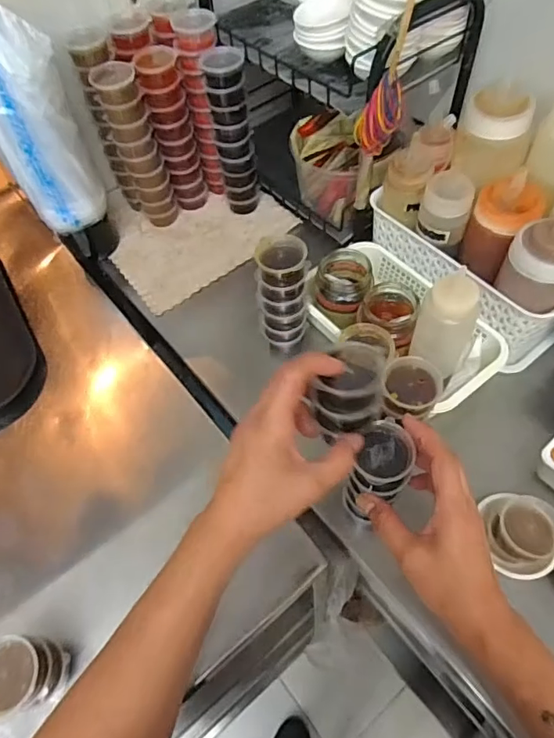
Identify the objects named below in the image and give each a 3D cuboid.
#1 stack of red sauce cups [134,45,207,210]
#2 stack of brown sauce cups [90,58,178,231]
[{"bbox_3d":[-0.136,-0.312,0.668,0.049,0.210,0.055,-10,56,-3],"label":"stack of red sauce cups"},{"bbox_3d":[-0.180,-0.285,0.653,0.052,0.211,0.045,-11,56,-4],"label":"stack of brown sauce cups"}]

